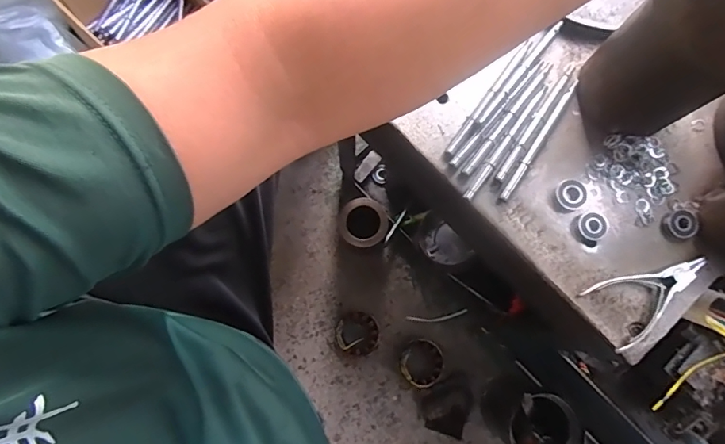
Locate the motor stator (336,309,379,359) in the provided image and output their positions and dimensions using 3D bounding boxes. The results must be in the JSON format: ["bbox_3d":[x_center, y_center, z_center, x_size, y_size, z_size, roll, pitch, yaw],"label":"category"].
[{"bbox_3d":[-0.008,0.217,0.859,0.081,0.040,0.087,0,80,-1],"label":"motor stator"}]

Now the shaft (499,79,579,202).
[{"bbox_3d":[0.195,-0.089,0.492,0.012,0.010,0.159,33,81,5],"label":"shaft"}]

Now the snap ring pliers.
[{"bbox_3d":[0.302,0.077,0.461,0.131,0.015,0.069,-24,81,-5],"label":"snap ring pliers"}]

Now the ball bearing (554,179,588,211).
[{"bbox_3d":[0.225,-0.029,0.478,0.034,0.014,0.031,0,80,-1],"label":"ball bearing"}]

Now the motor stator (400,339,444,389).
[{"bbox_3d":[0.113,0.270,0.853,0.082,0.045,0.084,0,80,-1],"label":"motor stator"}]

